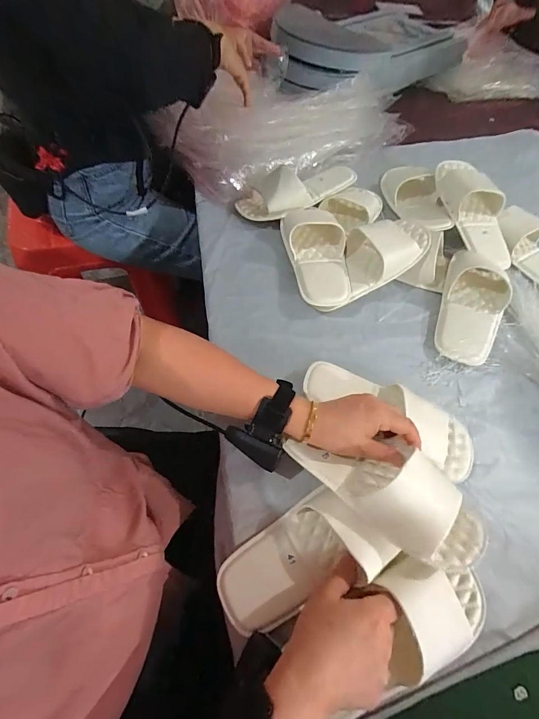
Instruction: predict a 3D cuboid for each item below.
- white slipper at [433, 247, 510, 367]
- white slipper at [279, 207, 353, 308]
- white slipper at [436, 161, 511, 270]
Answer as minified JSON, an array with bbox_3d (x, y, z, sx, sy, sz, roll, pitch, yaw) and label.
[{"bbox_3d":[0.323,-0.099,0.555,0.101,0.064,0.216,27,62,11],"label":"white slipper"},{"bbox_3d":[0.078,-0.173,0.593,0.097,0.064,0.205,-1,60,-5],"label":"white slipper"},{"bbox_3d":[0.369,-0.266,0.642,0.085,0.053,0.228,-20,82,-15],"label":"white slipper"}]

